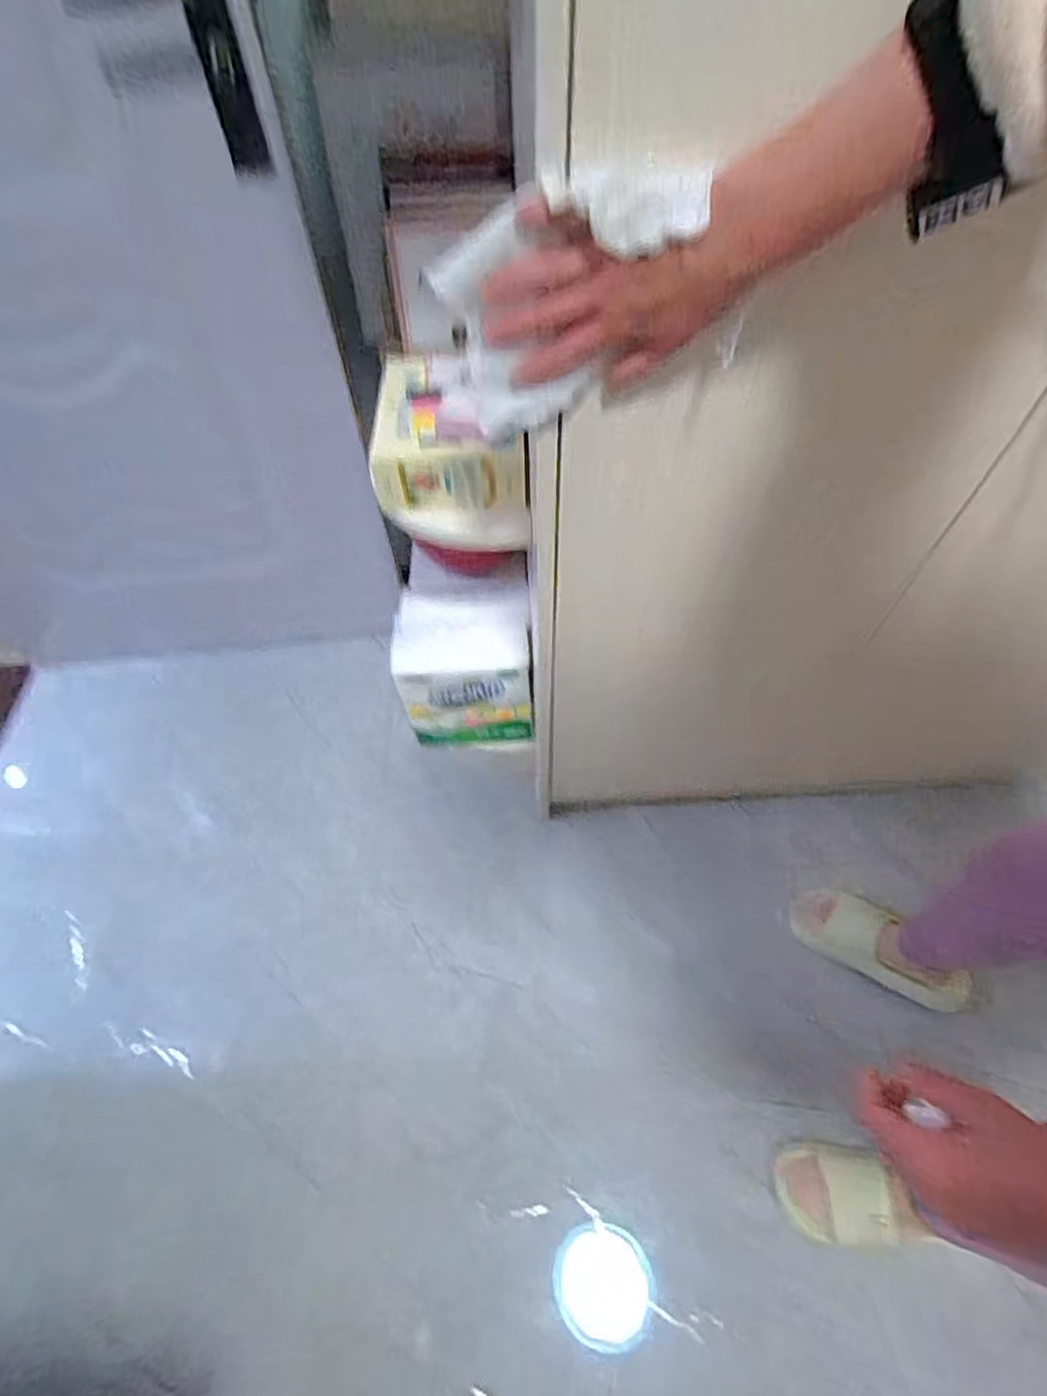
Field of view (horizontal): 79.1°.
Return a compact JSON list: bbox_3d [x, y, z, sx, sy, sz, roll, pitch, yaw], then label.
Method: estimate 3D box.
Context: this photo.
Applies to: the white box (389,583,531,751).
[{"bbox_3d":[-0.099,-0.050,1.101,0.204,0.255,0.162,1,56,2],"label":"white box"}]

